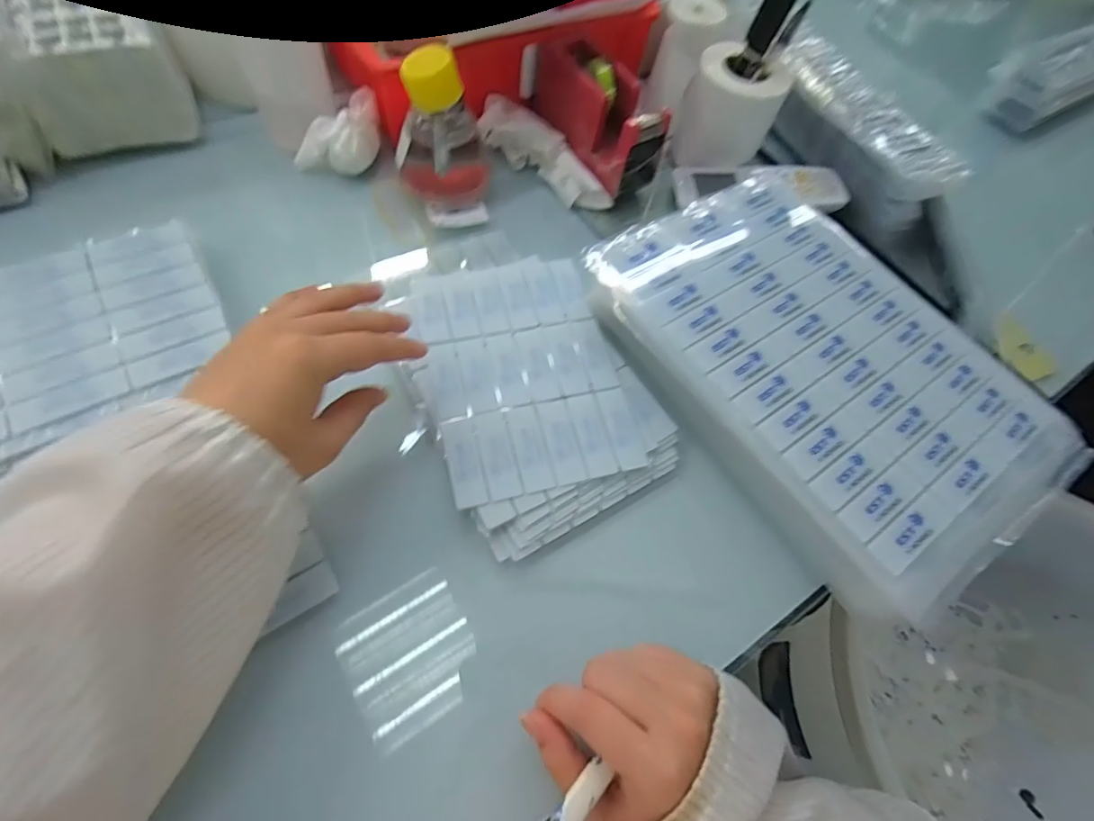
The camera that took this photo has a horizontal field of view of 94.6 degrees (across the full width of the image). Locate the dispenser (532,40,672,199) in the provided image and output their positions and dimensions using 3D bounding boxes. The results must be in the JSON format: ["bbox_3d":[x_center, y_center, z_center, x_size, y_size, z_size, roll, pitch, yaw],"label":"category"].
[{"bbox_3d":[0.044,-0.269,0.458,0.049,0.072,0.140,-28,70,-20],"label":"dispenser"}]

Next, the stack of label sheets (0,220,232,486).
[{"bbox_3d":[-0.328,-0.033,0.315,0.224,0.019,0.149,-28,70,-22],"label":"stack of label sheets"}]

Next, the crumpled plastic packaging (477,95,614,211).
[{"bbox_3d":[-0.001,-0.233,0.471,0.143,0.035,0.039,40,64,2],"label":"crumpled plastic packaging"}]

